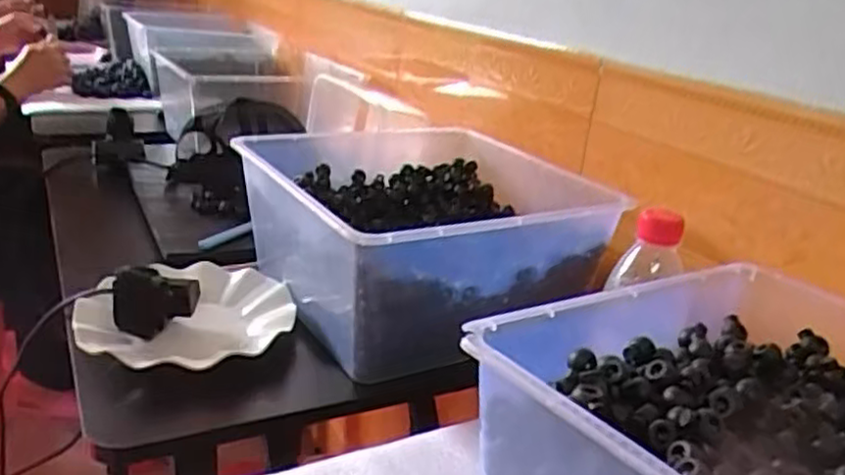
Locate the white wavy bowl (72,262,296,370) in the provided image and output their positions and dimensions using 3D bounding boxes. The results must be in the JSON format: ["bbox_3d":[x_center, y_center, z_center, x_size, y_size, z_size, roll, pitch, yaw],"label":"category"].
[{"bbox_3d":[-0.214,0.071,0.654,0.183,0.034,0.172,4,21,-2],"label":"white wavy bowl"}]

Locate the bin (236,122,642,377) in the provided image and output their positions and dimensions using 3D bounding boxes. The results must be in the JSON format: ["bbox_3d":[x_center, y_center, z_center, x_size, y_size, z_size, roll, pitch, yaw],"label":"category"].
[{"bbox_3d":[-0.010,-0.011,0.754,0.312,0.138,0.321,-8,25,-30],"label":"bin"}]

